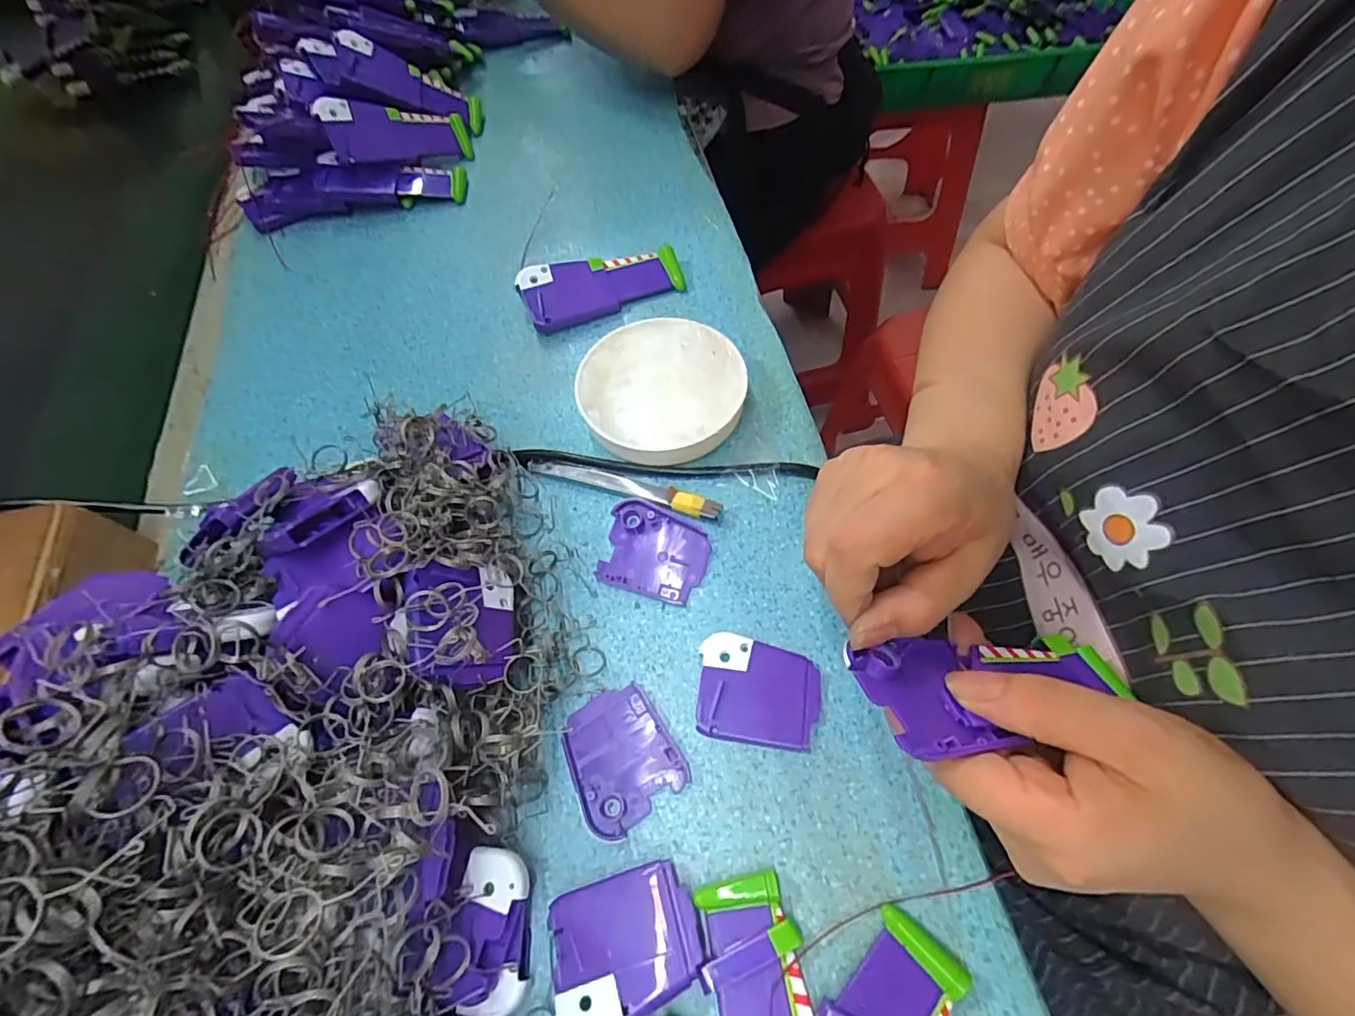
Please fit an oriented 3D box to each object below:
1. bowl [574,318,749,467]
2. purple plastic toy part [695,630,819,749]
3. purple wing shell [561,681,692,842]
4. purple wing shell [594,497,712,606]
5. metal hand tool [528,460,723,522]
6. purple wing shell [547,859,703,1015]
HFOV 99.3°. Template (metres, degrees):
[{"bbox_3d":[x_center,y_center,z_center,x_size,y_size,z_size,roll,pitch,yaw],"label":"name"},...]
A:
[{"bbox_3d":[-0.010,-0.075,0.373,0.104,0.028,0.101,-1,62,2],"label":"bowl"},{"bbox_3d":[0.042,0.093,0.297,0.061,0.007,0.052,5,62,6],"label":"purple plastic toy part"},{"bbox_3d":[-0.029,0.123,0.287,0.051,0.006,0.060,-30,64,-13],"label":"purple wing shell"},{"bbox_3d":[-0.013,0.025,0.335,0.061,0.011,0.052,15,64,11],"label":"purple wing shell"},{"bbox_3d":[-0.034,-0.014,0.352,0.124,0.010,0.013,17,64,12],"label":"metal hand tool"},{"bbox_3d":[-0.022,0.184,0.242,0.060,0.010,0.051,-13,47,-9],"label":"purple wing shell"}]

